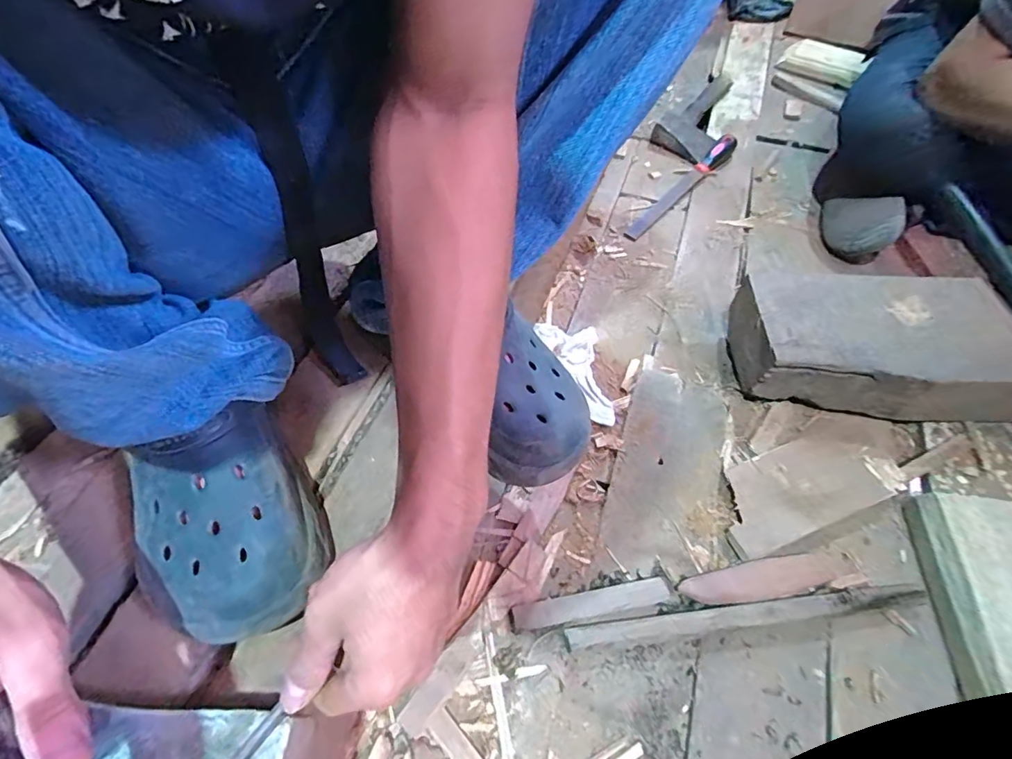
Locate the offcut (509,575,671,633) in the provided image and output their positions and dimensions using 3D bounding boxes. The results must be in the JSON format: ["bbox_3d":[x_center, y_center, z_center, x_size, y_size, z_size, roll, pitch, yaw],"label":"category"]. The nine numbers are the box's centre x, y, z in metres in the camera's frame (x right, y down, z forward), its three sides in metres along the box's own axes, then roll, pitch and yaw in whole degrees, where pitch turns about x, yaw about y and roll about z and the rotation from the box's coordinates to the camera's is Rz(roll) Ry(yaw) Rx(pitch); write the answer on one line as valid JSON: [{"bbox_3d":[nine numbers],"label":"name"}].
[{"bbox_3d":[0.075,0.203,0.470,0.142,0.018,0.021,-8,55,-8],"label":"offcut"}]

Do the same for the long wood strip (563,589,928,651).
[{"bbox_3d":[0.212,0.206,0.457,0.318,0.018,0.020,-5,54,-6],"label":"long wood strip"}]

